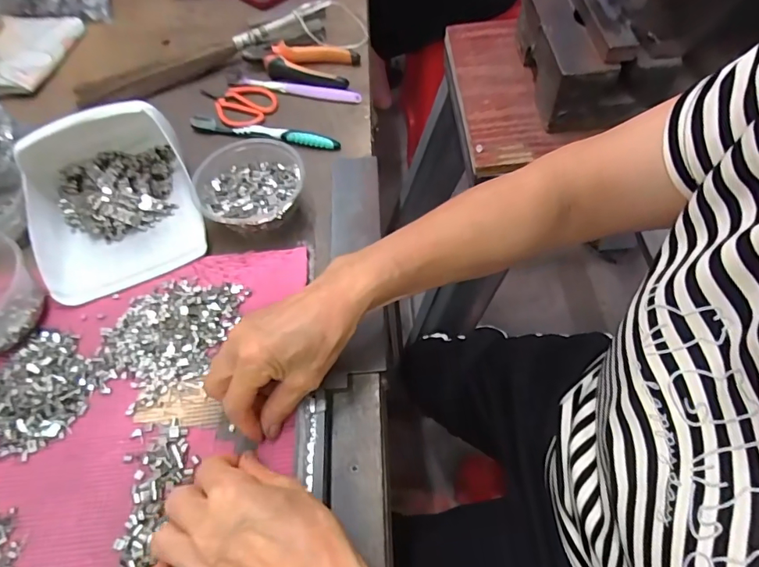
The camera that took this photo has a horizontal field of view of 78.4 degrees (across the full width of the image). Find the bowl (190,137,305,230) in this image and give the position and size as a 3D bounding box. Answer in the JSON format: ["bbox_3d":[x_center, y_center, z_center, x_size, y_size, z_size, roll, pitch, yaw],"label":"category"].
[{"bbox_3d":[-0.128,-0.091,0.467,0.104,0.047,0.104,-3,58,4],"label":"bowl"}]

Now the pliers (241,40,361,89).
[{"bbox_3d":[-0.106,-0.292,0.614,0.153,0.020,0.083,12,60,13],"label":"pliers"}]

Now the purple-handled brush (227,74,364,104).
[{"bbox_3d":[-0.108,-0.249,0.590,0.175,0.016,0.018,12,60,13],"label":"purple-handled brush"}]

